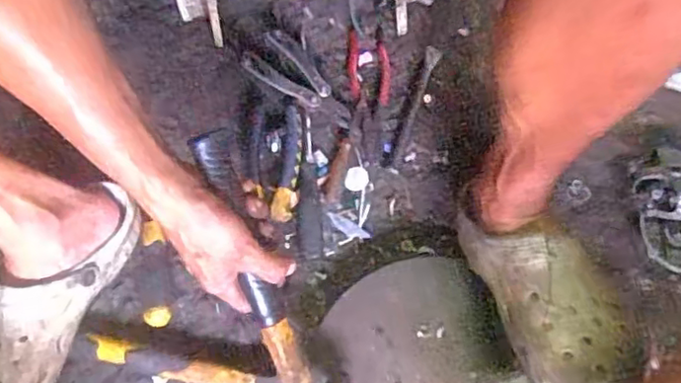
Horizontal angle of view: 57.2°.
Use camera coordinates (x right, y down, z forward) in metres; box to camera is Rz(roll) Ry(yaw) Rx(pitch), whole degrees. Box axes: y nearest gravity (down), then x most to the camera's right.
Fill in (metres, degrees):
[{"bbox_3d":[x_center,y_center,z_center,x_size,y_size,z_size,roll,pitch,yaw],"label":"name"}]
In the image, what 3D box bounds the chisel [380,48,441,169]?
[{"bbox_3d":[0.084,-0.099,0.734,0.018,0.012,0.159,22,75,8],"label":"chisel"}]

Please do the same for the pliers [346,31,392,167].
[{"bbox_3d":[0.035,-0.114,0.729,0.048,0.015,0.168,-2,73,1],"label":"pliers"}]

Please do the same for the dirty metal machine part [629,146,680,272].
[{"bbox_3d":[0.358,0.019,0.655,0.091,0.056,0.136,-6,73,0],"label":"dirty metal machine part"}]

